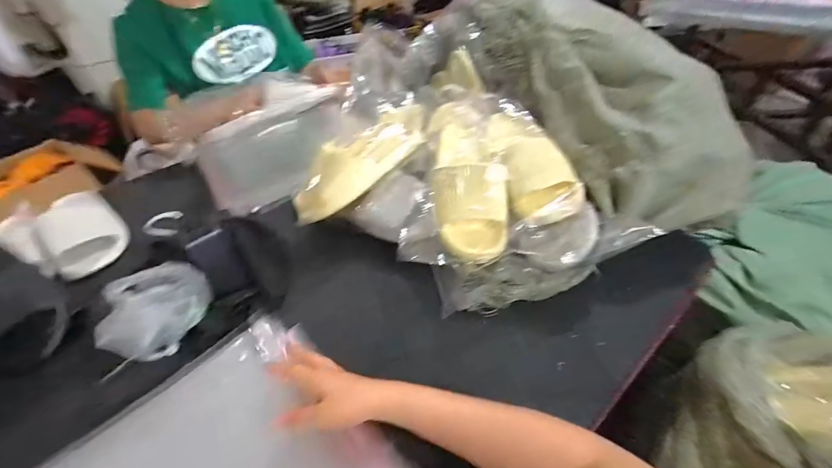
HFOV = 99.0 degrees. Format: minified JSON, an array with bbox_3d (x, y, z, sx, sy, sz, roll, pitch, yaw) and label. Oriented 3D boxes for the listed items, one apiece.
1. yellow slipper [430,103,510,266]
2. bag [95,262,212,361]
[{"bbox_3d":[0.072,-0.095,0.519,0.108,0.071,0.271,-6,65,-2],"label":"yellow slipper"},{"bbox_3d":[-0.348,0.103,0.484,0.125,0.067,0.117,-32,51,-26],"label":"bag"}]

